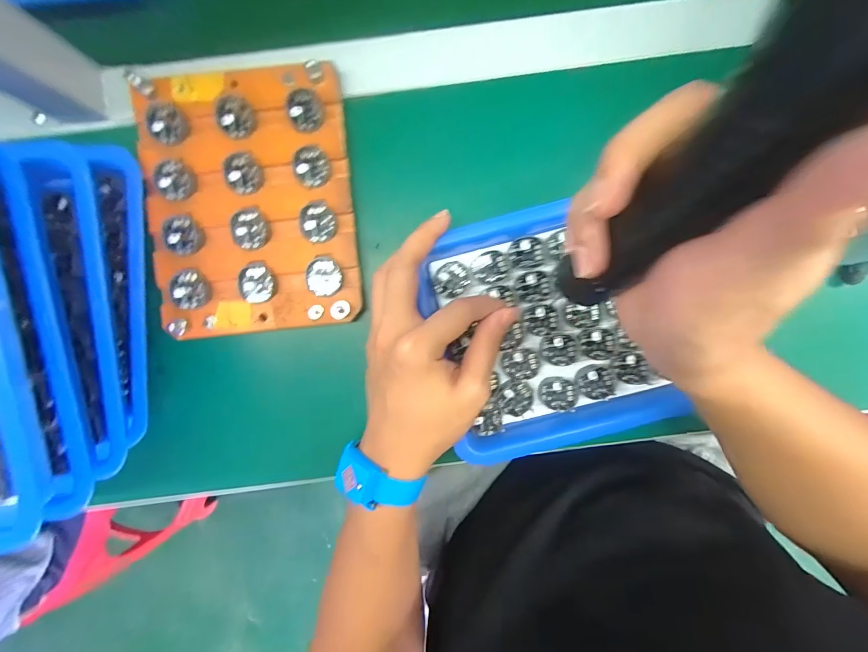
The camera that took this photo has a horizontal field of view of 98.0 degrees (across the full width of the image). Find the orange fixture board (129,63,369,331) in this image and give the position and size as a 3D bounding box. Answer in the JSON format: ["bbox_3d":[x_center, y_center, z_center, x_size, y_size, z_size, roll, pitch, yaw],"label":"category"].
[{"bbox_3d":[-0.134,-0.088,0.275,0.144,0.016,0.181,-5,94,0],"label":"orange fixture board"}]

